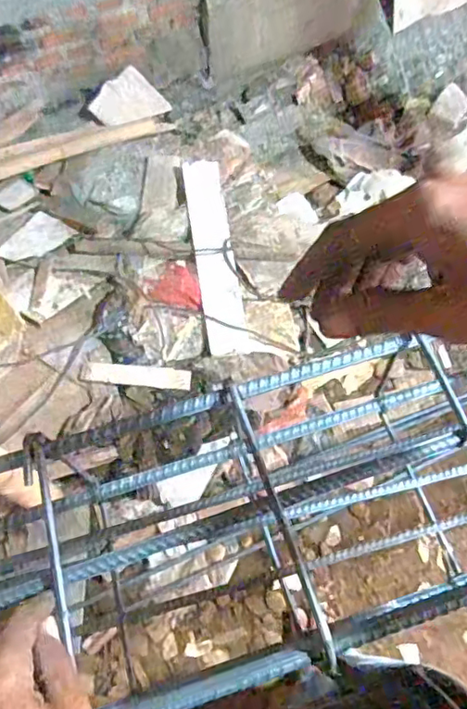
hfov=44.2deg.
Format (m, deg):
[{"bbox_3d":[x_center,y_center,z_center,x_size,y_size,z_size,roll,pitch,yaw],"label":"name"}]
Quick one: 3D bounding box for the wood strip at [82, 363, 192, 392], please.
[{"bbox_3d":[-0.235,0.054,1.415,0.259,0.008,0.050,4,78,0],"label":"wood strip"}]

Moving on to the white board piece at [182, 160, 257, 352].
[{"bbox_3d":[-0.052,-0.282,1.561,0.110,0.016,0.606,-11,69,0],"label":"white board piece"}]

